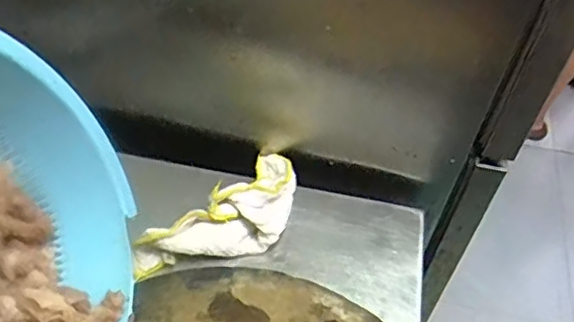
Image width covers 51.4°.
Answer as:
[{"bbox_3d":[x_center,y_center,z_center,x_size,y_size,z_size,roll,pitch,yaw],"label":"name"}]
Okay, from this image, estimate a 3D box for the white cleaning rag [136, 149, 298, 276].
[{"bbox_3d":[-0.063,0.061,0.645,0.095,0.051,0.210,38,57,24],"label":"white cleaning rag"}]

